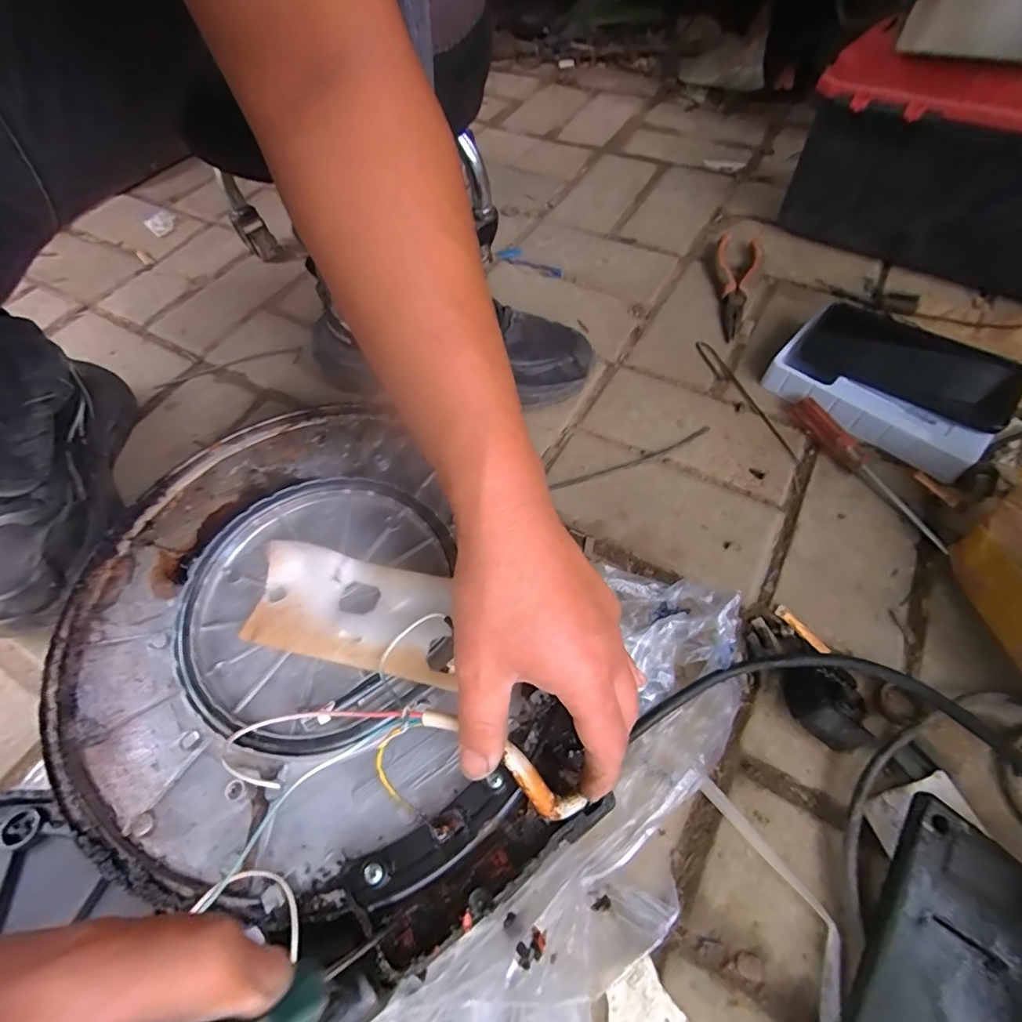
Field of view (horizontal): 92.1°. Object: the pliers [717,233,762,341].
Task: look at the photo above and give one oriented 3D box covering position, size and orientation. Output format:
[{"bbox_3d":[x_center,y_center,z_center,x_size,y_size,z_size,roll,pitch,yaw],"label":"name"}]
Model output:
[{"bbox_3d":[0.248,-0.252,0.546,0.045,0.024,0.165,13,61,10],"label":"pliers"}]

